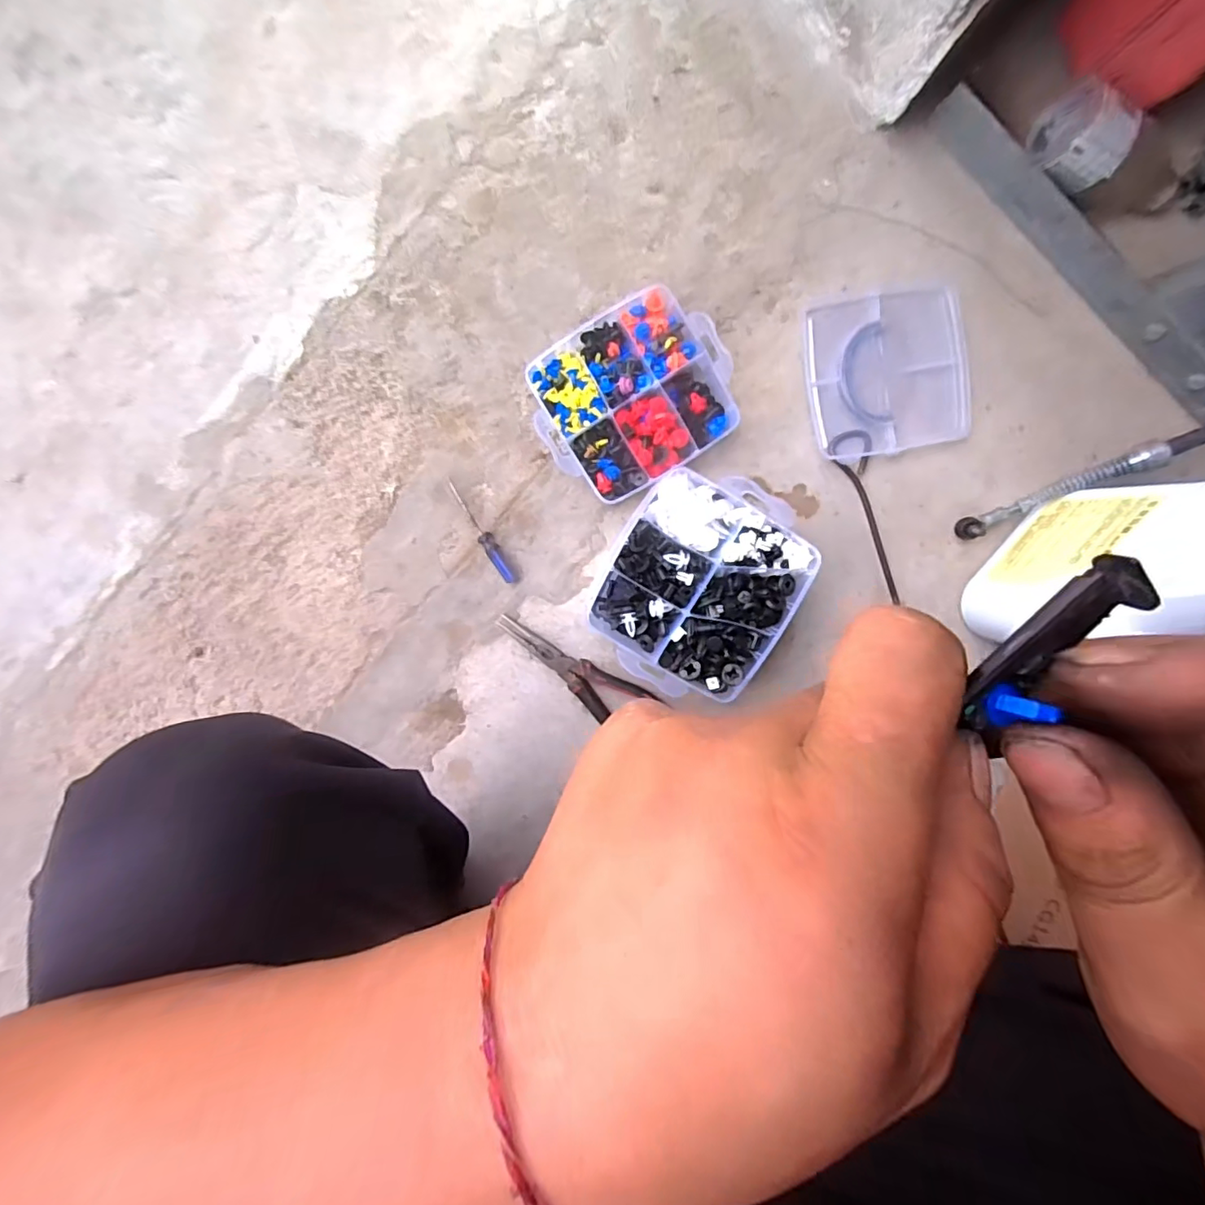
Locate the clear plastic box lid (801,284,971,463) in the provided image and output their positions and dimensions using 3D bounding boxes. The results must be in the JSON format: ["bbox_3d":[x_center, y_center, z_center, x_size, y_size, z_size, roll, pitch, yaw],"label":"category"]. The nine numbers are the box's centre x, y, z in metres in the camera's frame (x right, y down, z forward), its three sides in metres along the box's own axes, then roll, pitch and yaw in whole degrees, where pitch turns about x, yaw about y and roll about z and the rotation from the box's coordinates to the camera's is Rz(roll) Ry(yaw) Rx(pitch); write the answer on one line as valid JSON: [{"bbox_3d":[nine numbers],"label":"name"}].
[{"bbox_3d":[0.279,-0.224,0.542,0.154,0.012,0.149,-10,98,0],"label":"clear plastic box lid"}]

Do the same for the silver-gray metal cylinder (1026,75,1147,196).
[{"bbox_3d":[0.414,-0.402,0.489,0.065,0.071,0.075,-44,97,4],"label":"silver-gray metal cylinder"}]

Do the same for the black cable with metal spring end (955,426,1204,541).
[{"bbox_3d":[0.478,-0.123,0.508,0.275,0.035,0.020,-25,98,20],"label":"black cable with metal spring end"}]

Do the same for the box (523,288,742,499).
[{"bbox_3d":[0.027,-0.192,0.525,0.180,0.036,0.155,-31,97,3],"label":"box"}]

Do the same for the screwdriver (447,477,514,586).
[{"bbox_3d":[-0.119,-0.069,0.546,0.015,0.008,0.113,-29,97,2],"label":"screwdriver"}]

